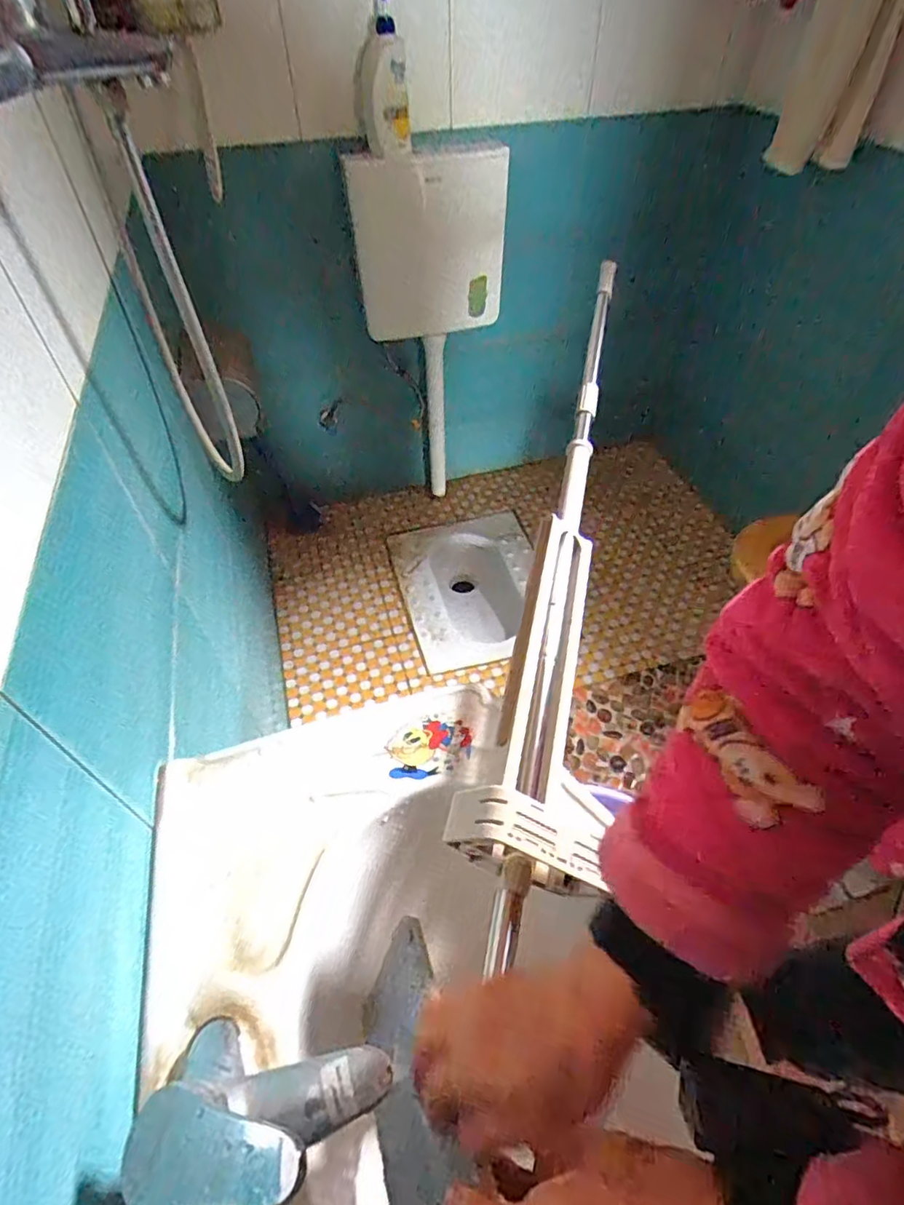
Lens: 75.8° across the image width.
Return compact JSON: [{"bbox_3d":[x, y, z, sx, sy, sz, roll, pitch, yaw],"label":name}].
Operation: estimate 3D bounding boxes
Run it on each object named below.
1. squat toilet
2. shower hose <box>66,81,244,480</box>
[{"bbox_3d":[0.067,0.000,1.757,0.413,0.199,0.571,-12,50,-9],"label":"squat toilet"},{"bbox_3d":[-0.330,-0.334,0.685,0.021,0.396,0.271,-27,54,-21],"label":"shower hose"}]

